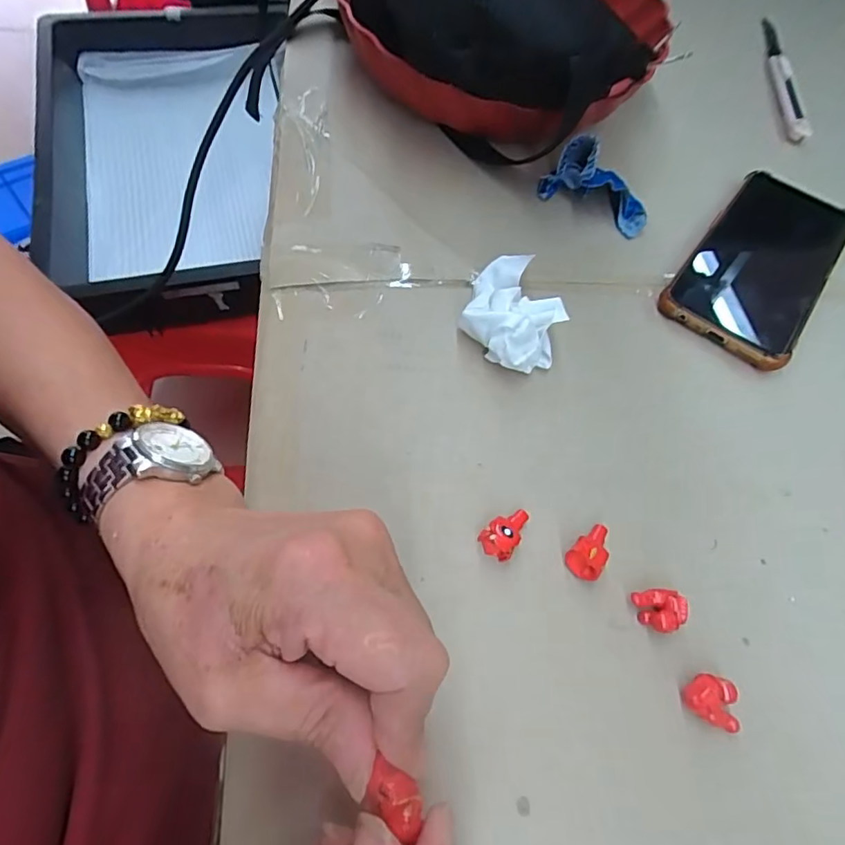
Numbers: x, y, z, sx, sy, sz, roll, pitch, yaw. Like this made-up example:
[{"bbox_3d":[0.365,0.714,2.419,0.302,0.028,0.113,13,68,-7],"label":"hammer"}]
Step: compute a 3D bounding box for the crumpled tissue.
[{"bbox_3d":[0.050,-0.062,0.297,0.051,0.033,0.070,15,64,5],"label":"crumpled tissue"}]

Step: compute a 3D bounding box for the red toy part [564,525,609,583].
[{"bbox_3d":[0.079,0.059,0.252,0.017,0.013,0.026,40,69,16],"label":"red toy part"}]

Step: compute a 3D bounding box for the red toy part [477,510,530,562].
[{"bbox_3d":[0.038,0.049,0.253,0.016,0.012,0.026,28,66,11],"label":"red toy part"}]

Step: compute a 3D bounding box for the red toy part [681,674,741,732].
[{"bbox_3d":[0.123,0.117,0.229,0.024,0.011,0.017,23,65,8],"label":"red toy part"}]

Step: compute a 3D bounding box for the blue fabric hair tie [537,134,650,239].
[{"bbox_3d":[0.117,-0.151,0.353,0.071,0.037,0.030,33,66,-2],"label":"blue fabric hair tie"}]

